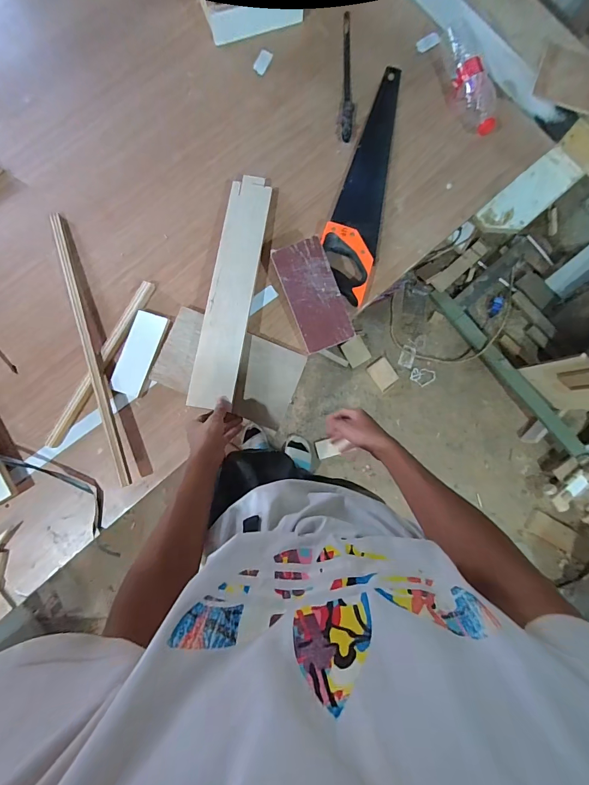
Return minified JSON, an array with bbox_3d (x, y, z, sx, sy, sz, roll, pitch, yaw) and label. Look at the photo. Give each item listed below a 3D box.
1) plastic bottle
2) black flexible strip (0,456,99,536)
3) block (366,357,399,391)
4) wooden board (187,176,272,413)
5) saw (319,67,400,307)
[{"bbox_3d":[0.361,-0.646,0.741,0.065,0.055,0.227,-16,85,-4],"label":"plastic bottle"},{"bbox_3d":[-0.531,0.146,0.646,0.394,0.055,0.076,24,84,0],"label":"black flexible strip"},{"bbox_3d":[0.361,-0.074,1.458,0.088,0.030,0.115,-38,87,-5],"label":"block"},{"bbox_3d":[-0.118,-0.196,0.681,0.081,0.013,0.451,9,82,-1],"label":"wooden board"},{"bbox_3d":[0.145,-0.433,0.725,0.107,0.022,0.505,14,84,-1],"label":"saw"}]

